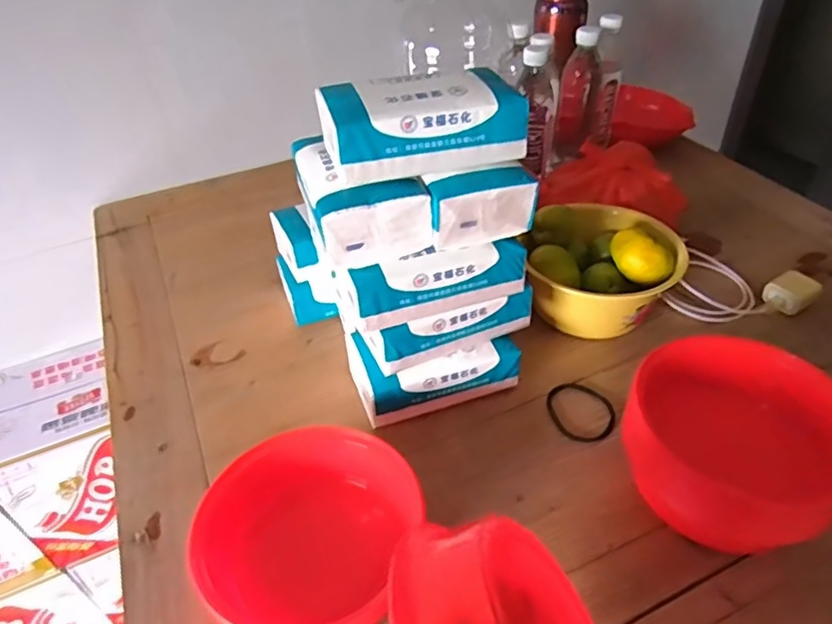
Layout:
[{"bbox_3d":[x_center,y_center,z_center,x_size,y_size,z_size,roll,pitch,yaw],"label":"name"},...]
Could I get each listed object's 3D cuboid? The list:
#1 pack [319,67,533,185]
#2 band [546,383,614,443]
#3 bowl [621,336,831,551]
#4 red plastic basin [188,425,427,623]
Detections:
[{"bbox_3d":[0.004,-0.156,0.492,0.159,0.056,0.080,-13,42,-10],"label":"pack"},{"bbox_3d":[0.166,0.099,0.596,0.062,0.006,0.074,-13,42,-10],"label":"band"},{"bbox_3d":[0.264,0.112,0.495,0.160,0.100,0.163,-2,41,2],"label":"bowl"},{"bbox_3d":[-0.083,0.174,0.459,0.147,0.082,0.156,-2,41,2],"label":"red plastic basin"}]

